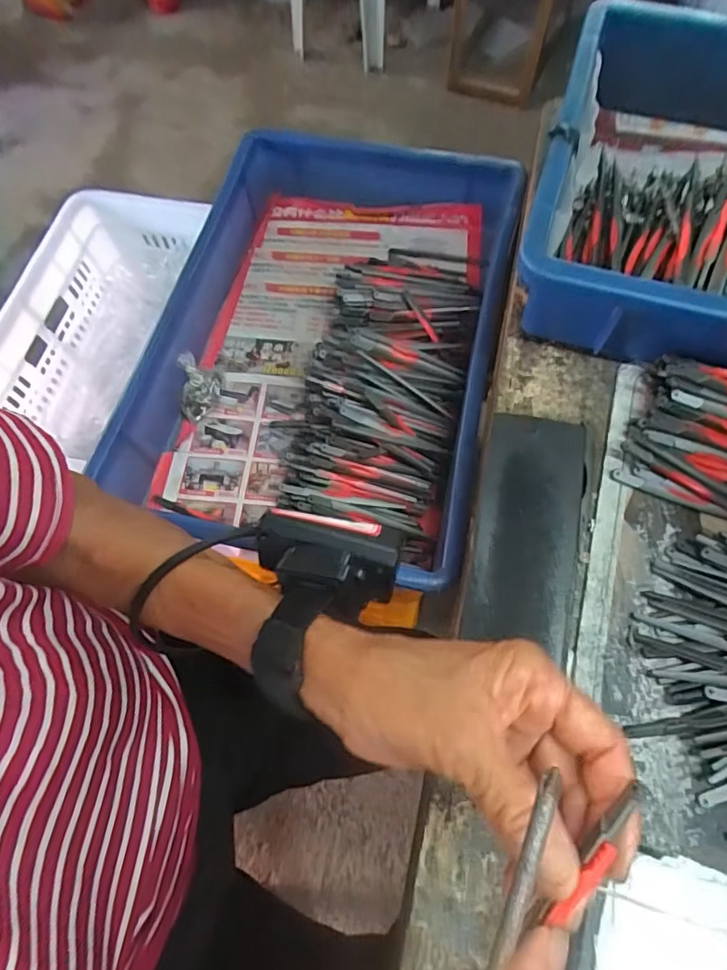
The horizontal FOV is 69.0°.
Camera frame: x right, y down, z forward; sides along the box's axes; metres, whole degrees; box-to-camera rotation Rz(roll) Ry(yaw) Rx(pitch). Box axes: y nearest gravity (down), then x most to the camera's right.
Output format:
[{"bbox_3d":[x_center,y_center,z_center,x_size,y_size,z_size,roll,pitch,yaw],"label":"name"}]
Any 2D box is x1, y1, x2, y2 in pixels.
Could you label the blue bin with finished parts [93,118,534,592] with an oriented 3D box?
[{"bbox_3d":[-0.020,-0.157,0.482,0.267,0.086,0.373,14,68,8],"label":"blue bin with finished parts"}]

